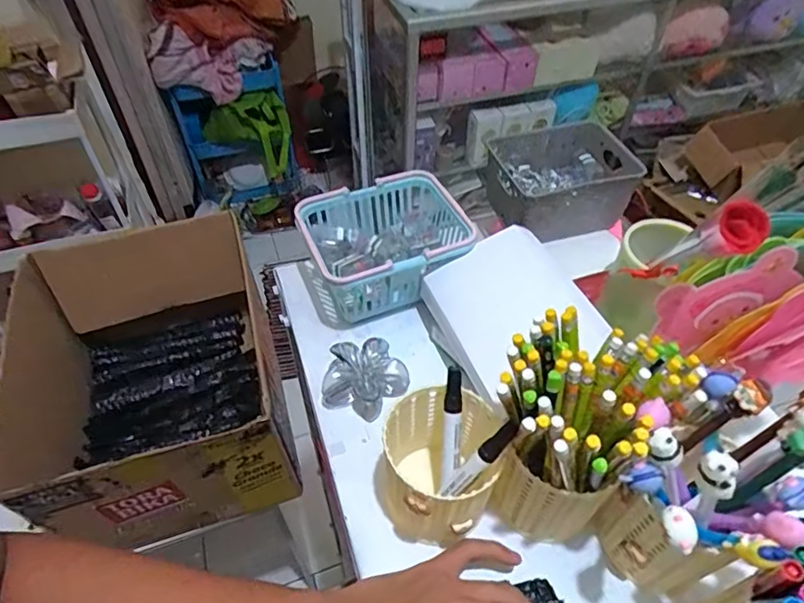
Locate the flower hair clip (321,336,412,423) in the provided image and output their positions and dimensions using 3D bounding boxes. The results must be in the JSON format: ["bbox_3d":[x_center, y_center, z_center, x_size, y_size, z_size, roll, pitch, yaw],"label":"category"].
[{"bbox_3d":[-0.033,0.070,0.496,0.076,0.039,0.064,11,50,9],"label":"flower hair clip"}]

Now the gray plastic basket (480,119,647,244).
[{"bbox_3d":[0.174,-0.129,0.589,0.157,0.071,0.110,-14,51,-12],"label":"gray plastic basket"}]

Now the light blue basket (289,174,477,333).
[{"bbox_3d":[-0.018,-0.052,0.565,0.165,0.089,0.122,-17,51,-14],"label":"light blue basket"}]

